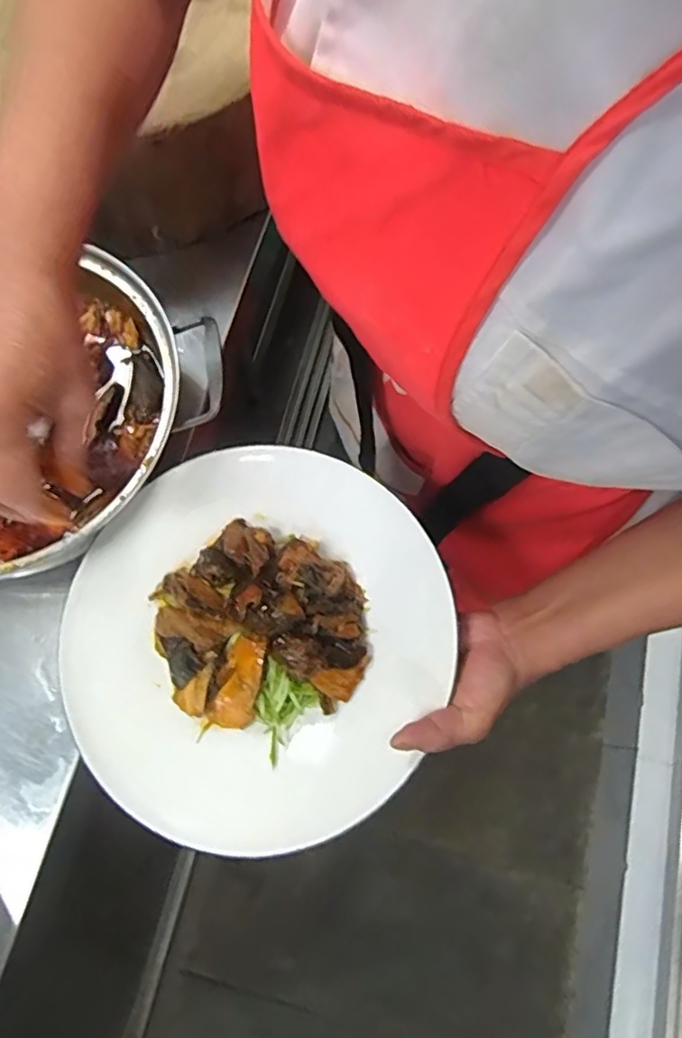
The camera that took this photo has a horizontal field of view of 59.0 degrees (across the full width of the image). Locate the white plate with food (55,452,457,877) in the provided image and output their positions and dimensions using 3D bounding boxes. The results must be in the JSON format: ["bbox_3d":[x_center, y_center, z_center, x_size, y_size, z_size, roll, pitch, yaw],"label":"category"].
[{"bbox_3d":[-0.057,0.078,0.406,0.241,0.042,0.250,-1,71,2],"label":"white plate with food"}]

